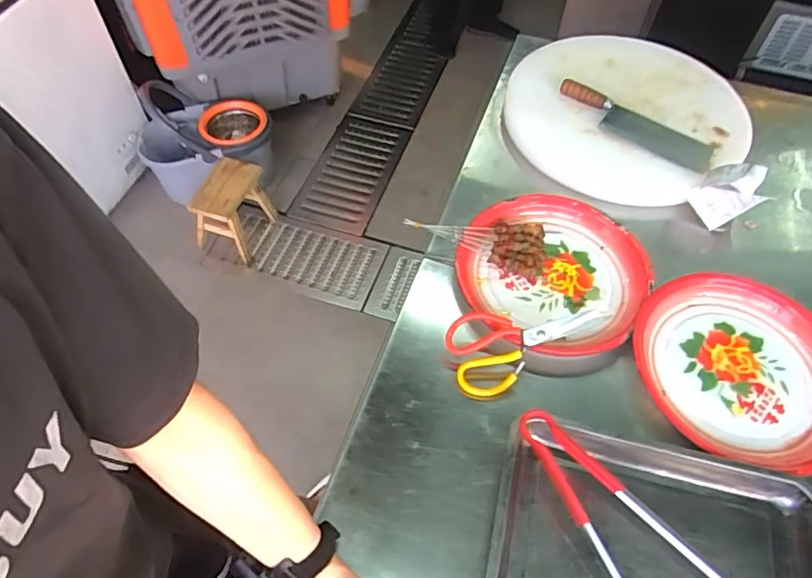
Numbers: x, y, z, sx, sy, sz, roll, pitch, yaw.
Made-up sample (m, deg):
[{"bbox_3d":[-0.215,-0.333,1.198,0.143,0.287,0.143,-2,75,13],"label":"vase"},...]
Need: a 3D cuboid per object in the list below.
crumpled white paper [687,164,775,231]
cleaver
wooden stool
[{"bbox_3d":[0.548,-0.163,0.959,0.091,0.089,0.091,-9,57,-8],"label":"crumpled white paper"},{"bbox_3d":[0.429,-0.316,1.063,0.310,0.030,0.095,31,61,18],"label":"cleaver"},{"bbox_3d":[-0.575,-0.276,1.867,0.191,0.270,0.261,18,58,11],"label":"wooden stool"}]

